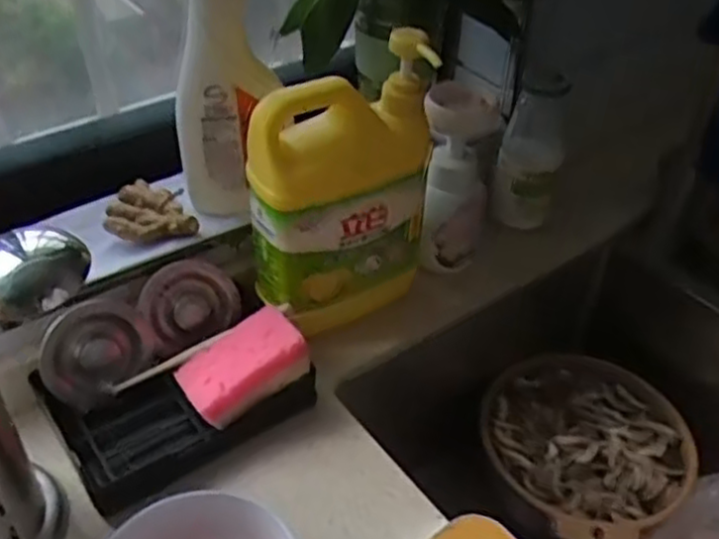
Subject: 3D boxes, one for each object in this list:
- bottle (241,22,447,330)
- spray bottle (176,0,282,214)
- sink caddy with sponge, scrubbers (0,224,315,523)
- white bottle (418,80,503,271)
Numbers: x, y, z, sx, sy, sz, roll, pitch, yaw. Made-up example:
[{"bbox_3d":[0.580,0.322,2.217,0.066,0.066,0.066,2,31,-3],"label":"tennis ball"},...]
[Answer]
[{"bbox_3d":[-0.011,-0.057,0.599,0.143,0.216,0.071,-29,50,-31],"label":"bottle"},{"bbox_3d":[-0.112,-0.163,0.583,0.078,0.254,0.047,10,42,8],"label":"spray bottle"},{"bbox_3d":[-0.141,0.076,0.586,0.205,0.075,0.156,-30,51,-32],"label":"sink caddy with sponge, scrubbers"},{"bbox_3d":[0.087,-0.081,0.692,0.069,0.153,0.080,10,42,9],"label":"white bottle"}]

